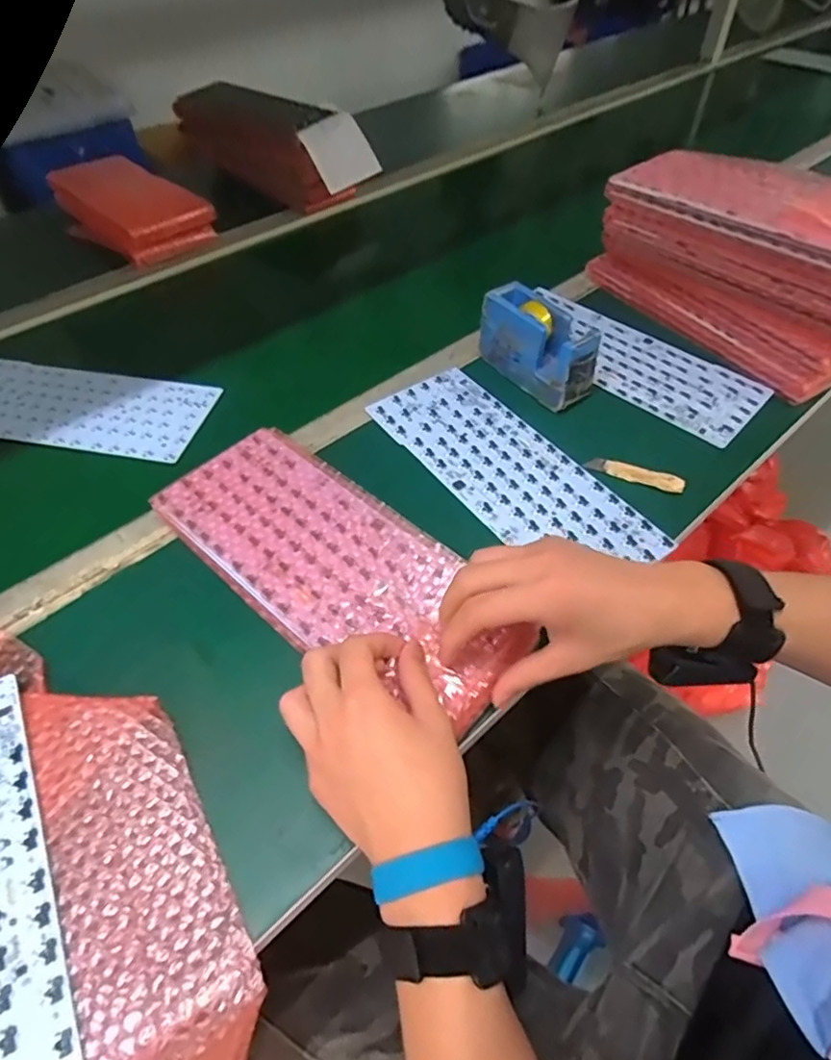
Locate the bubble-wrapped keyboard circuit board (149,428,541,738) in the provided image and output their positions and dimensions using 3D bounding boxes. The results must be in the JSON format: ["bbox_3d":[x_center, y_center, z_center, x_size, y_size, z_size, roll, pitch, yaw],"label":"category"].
[{"bbox_3d":[-0.064,0.026,0.467,0.319,0.026,0.133,32,58,23],"label":"bubble-wrapped keyboard circuit board"}]

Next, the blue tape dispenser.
[{"bbox_3d":[0.130,-0.196,0.614,0.046,0.077,0.134,-32,58,-22],"label":"blue tape dispenser"}]

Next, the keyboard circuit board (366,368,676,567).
[{"bbox_3d":[0.087,-0.060,0.559,0.118,0.008,0.300,-30,57,-21],"label":"keyboard circuit board"}]

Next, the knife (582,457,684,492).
[{"bbox_3d":[0.210,-0.054,0.551,0.090,0.008,0.018,14,53,13],"label":"knife"}]

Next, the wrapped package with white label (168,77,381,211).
[{"bbox_3d":[-0.224,-0.617,0.913,0.330,0.128,0.103,26,57,20],"label":"wrapped package with white label"}]

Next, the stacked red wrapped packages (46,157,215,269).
[{"bbox_3d":[-0.435,-0.484,0.877,0.275,0.073,0.145,35,60,26],"label":"stacked red wrapped packages"}]

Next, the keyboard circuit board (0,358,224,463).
[{"bbox_3d":[-0.381,-0.135,0.631,0.309,0.006,0.117,10,53,8],"label":"keyboard circuit board"}]

